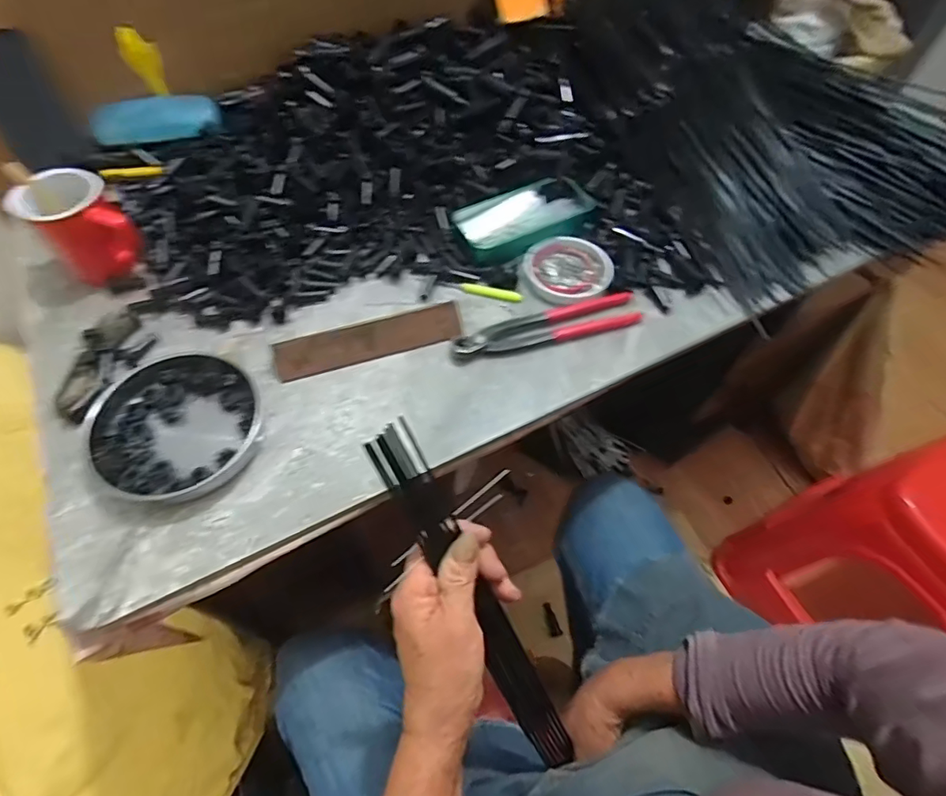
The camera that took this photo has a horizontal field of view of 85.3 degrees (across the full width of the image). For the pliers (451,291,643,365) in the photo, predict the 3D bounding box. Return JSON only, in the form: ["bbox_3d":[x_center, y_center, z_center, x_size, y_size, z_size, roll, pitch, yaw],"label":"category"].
[{"bbox_3d":[0.076,-0.069,0.507,0.198,0.015,0.043,-19,61,-12],"label":"pliers"}]

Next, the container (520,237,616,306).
[{"bbox_3d":[0.100,-0.138,0.555,0.092,0.016,0.084,1,58,-1],"label":"container"}]

